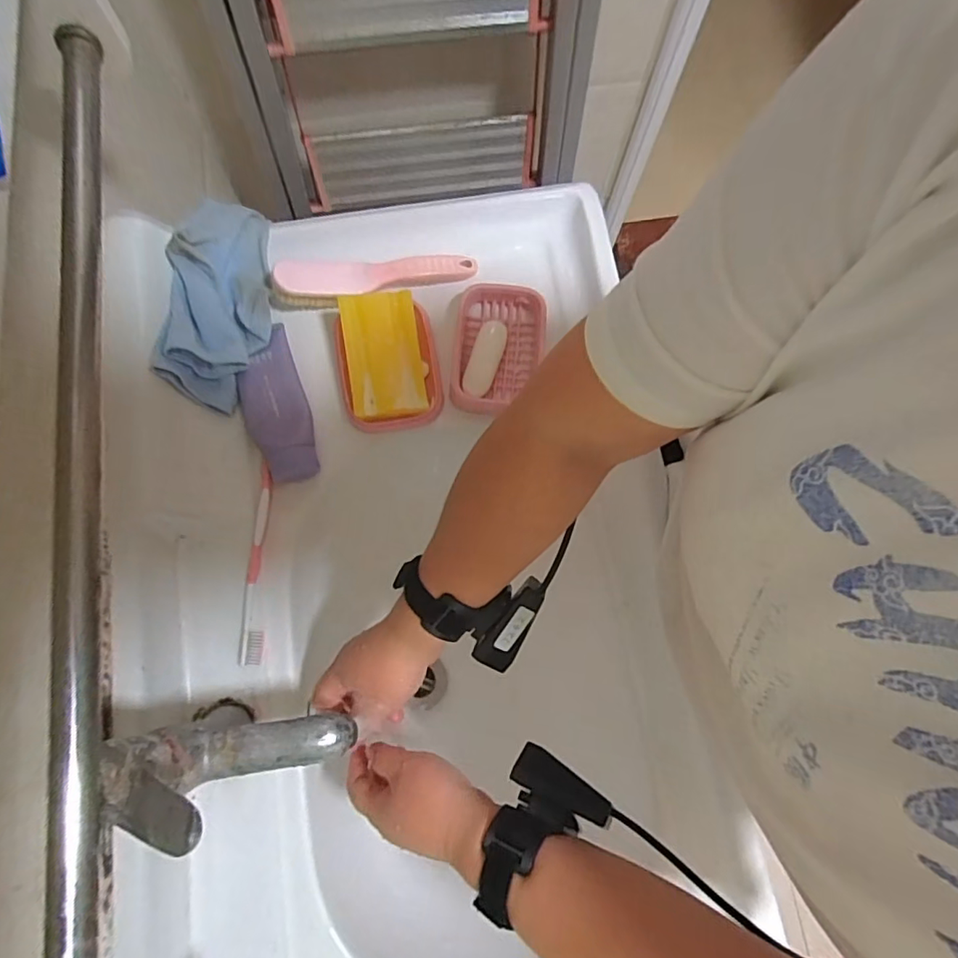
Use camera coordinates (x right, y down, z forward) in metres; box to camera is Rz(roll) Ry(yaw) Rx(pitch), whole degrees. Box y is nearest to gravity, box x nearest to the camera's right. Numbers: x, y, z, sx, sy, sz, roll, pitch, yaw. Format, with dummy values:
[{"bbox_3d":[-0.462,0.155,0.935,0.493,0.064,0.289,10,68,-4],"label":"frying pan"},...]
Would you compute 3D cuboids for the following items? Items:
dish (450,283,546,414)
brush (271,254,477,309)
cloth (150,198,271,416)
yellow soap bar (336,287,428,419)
[{"bbox_3d":[0.019,-0.131,0.530,0.088,0.033,0.132,5,76,0],"label":"dish"},{"bbox_3d":[-0.096,-0.197,0.520,0.187,0.053,0.034,-11,77,-4],"label":"brush"},{"bbox_3d":[-0.240,-0.172,0.500,0.089,0.026,0.215,7,79,-32],"label":"cloth"},{"bbox_3d":[-0.086,-0.113,0.488,0.070,0.022,0.110,-11,97,-27],"label":"yellow soap bar"}]

